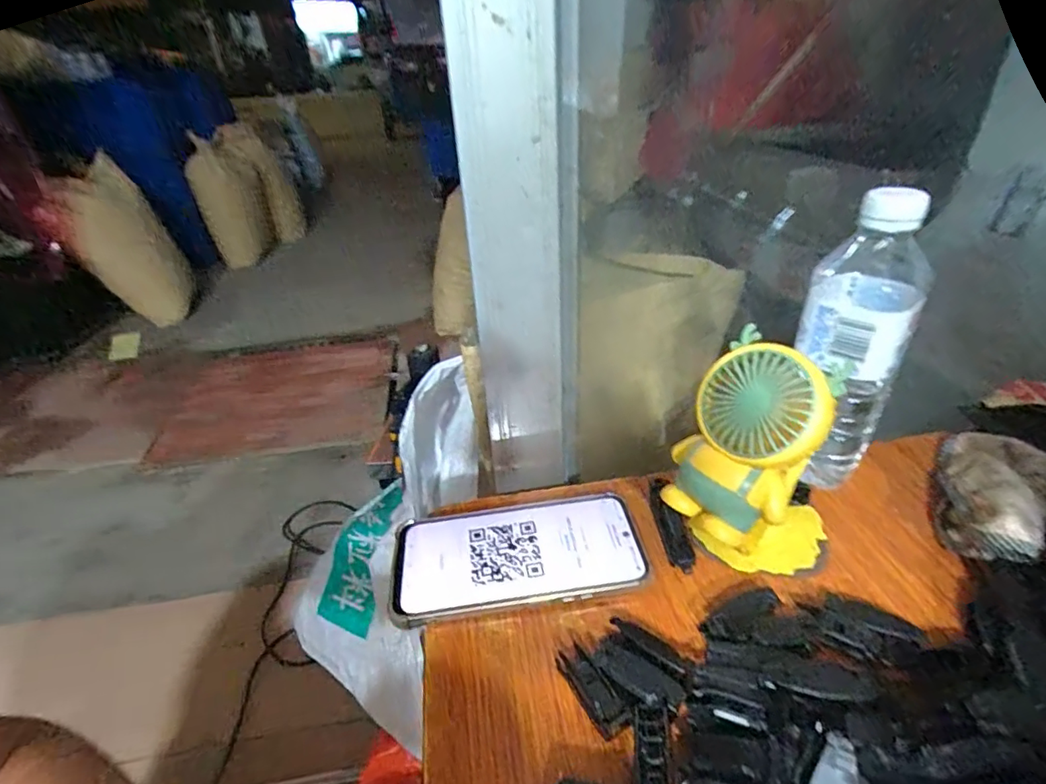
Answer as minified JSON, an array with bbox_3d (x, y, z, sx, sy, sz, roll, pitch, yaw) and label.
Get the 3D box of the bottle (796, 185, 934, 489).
[{"bbox_3d":[0.225,-0.028,0.358,0.066,0.202,0.065,-6,33,-4],"label":"bottle"}]

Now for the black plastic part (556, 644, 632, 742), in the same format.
[{"bbox_3d":[0.037,0.160,0.275,0.017,0.015,0.047,-18,36,-22],"label":"black plastic part"}]

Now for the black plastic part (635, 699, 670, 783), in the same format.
[{"bbox_3d":[0.062,0.168,0.245,0.014,0.005,0.041,3,34,10],"label":"black plastic part"}]

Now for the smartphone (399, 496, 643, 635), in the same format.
[{"bbox_3d":[-0.005,0.111,0.351,0.164,0.014,0.081,-7,33,-5],"label":"smartphone"}]

